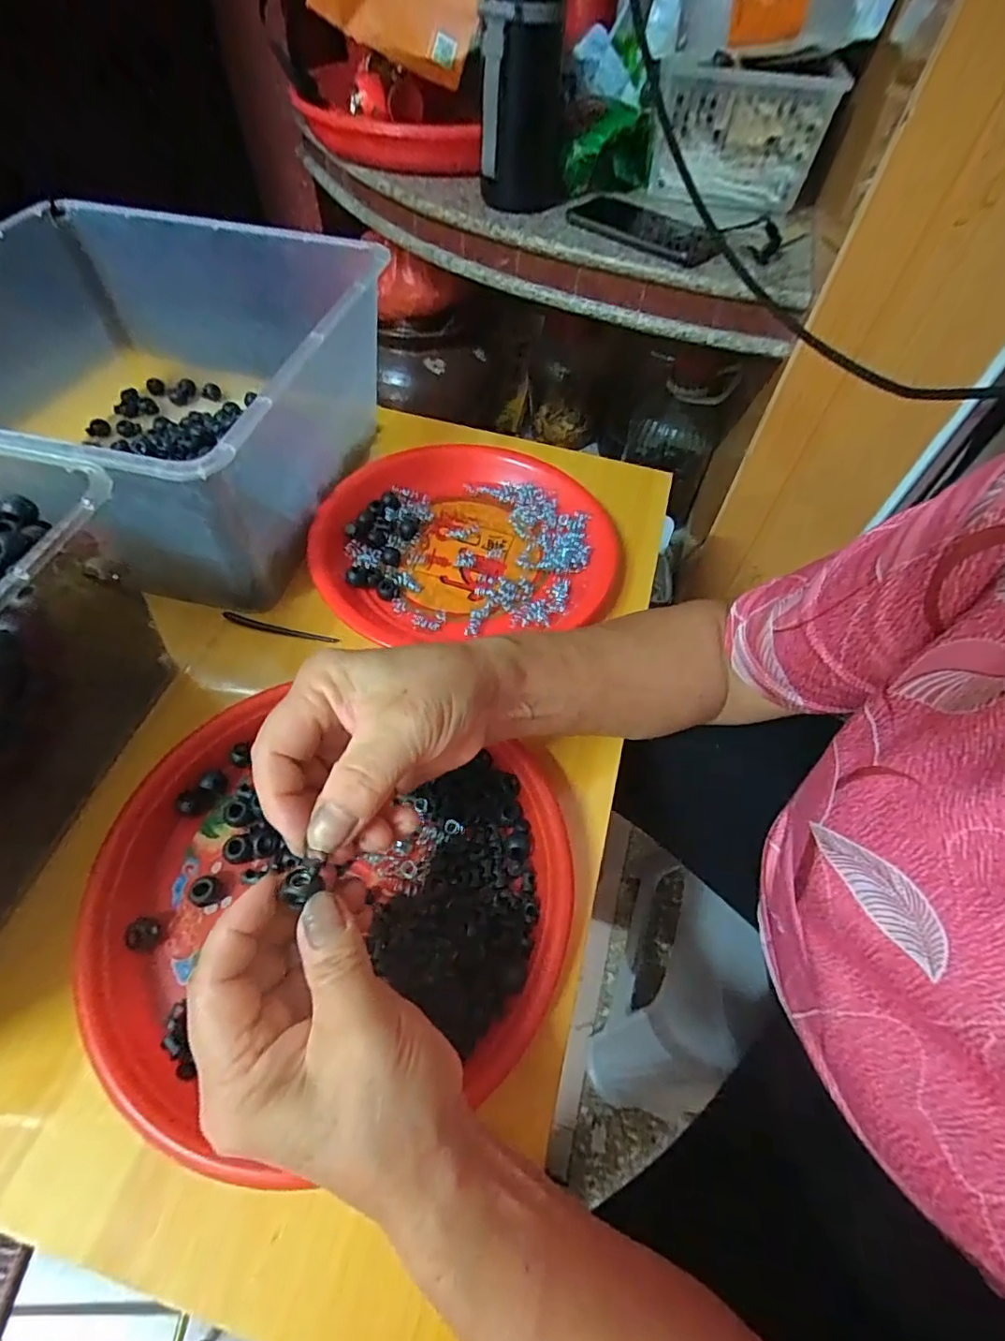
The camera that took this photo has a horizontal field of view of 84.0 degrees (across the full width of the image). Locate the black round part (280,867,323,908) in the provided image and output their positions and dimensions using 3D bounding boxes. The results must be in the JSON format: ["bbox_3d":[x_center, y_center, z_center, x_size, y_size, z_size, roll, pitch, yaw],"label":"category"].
[{"bbox_3d":[-0.075,0.081,0.210,0.014,0.010,0.013,1,56,-2],"label":"black round part"}]

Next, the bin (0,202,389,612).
[{"bbox_3d":[-0.263,-0.204,0.419,0.293,0.139,0.296,11,56,4],"label":"bin"}]

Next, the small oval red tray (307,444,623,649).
[{"bbox_3d":[-0.029,-0.107,0.441,0.226,0.026,0.193,-7,57,-8],"label":"small oval red tray"}]

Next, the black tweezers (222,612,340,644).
[{"bbox_3d":[-0.157,-0.029,0.395,0.082,0.010,0.007,11,56,4],"label":"black tweezers"}]

